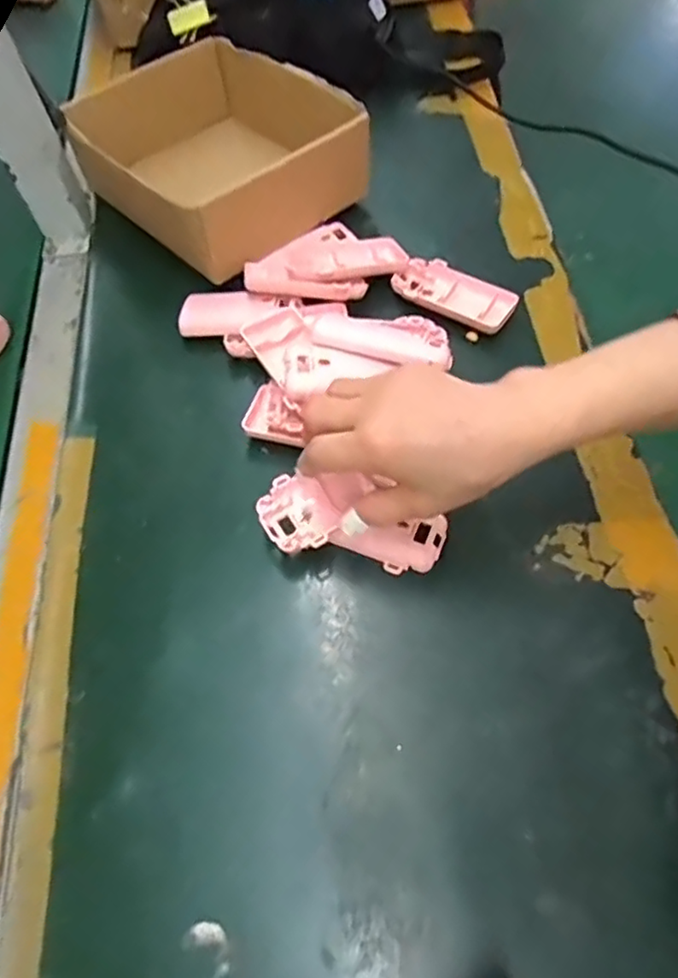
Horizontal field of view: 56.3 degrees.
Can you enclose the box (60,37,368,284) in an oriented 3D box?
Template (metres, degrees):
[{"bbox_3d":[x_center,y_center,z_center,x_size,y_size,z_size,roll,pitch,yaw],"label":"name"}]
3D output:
[{"bbox_3d":[-0.107,-0.299,0.555,0.185,0.067,0.204,-41,66,-18],"label":"box"}]

